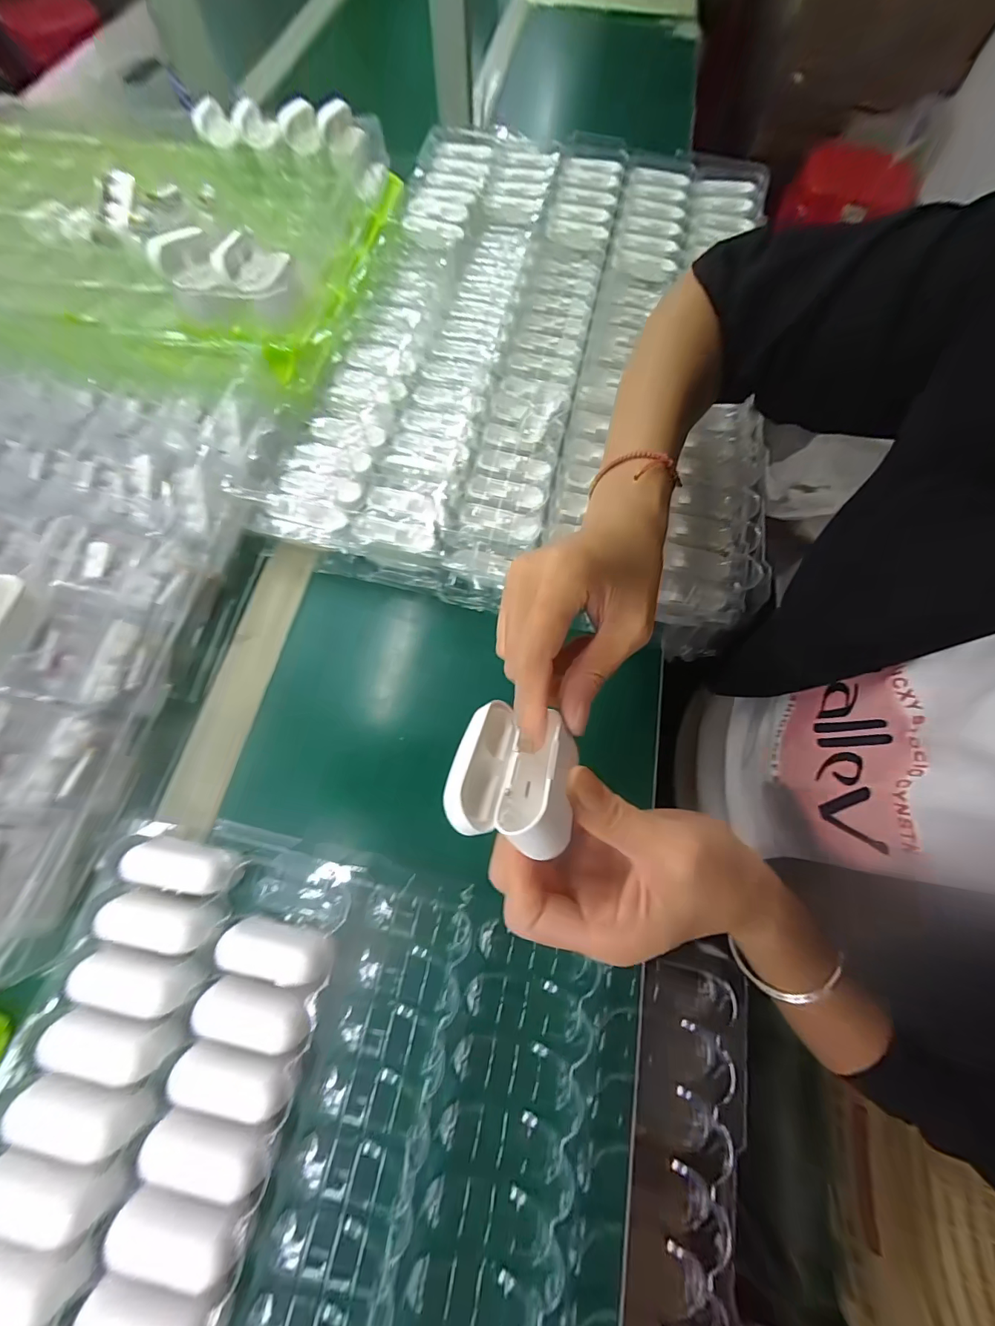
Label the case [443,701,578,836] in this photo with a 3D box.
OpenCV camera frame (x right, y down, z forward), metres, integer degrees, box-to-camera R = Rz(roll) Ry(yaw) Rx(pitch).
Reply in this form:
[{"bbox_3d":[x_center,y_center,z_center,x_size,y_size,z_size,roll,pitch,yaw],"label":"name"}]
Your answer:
[{"bbox_3d":[0.005,0.045,0.186,0.043,0.035,0.064,38,39,-10],"label":"case"}]

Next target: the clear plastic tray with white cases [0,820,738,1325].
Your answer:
[{"bbox_3d":[-0.108,0.398,0.175,0.379,0.040,0.572,12,70,4],"label":"clear plastic tray with white cases"}]

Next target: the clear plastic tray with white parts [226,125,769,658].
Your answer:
[{"bbox_3d":[0.049,-0.309,0.420,0.395,0.045,0.557,12,70,4],"label":"clear plastic tray with white parts"}]

